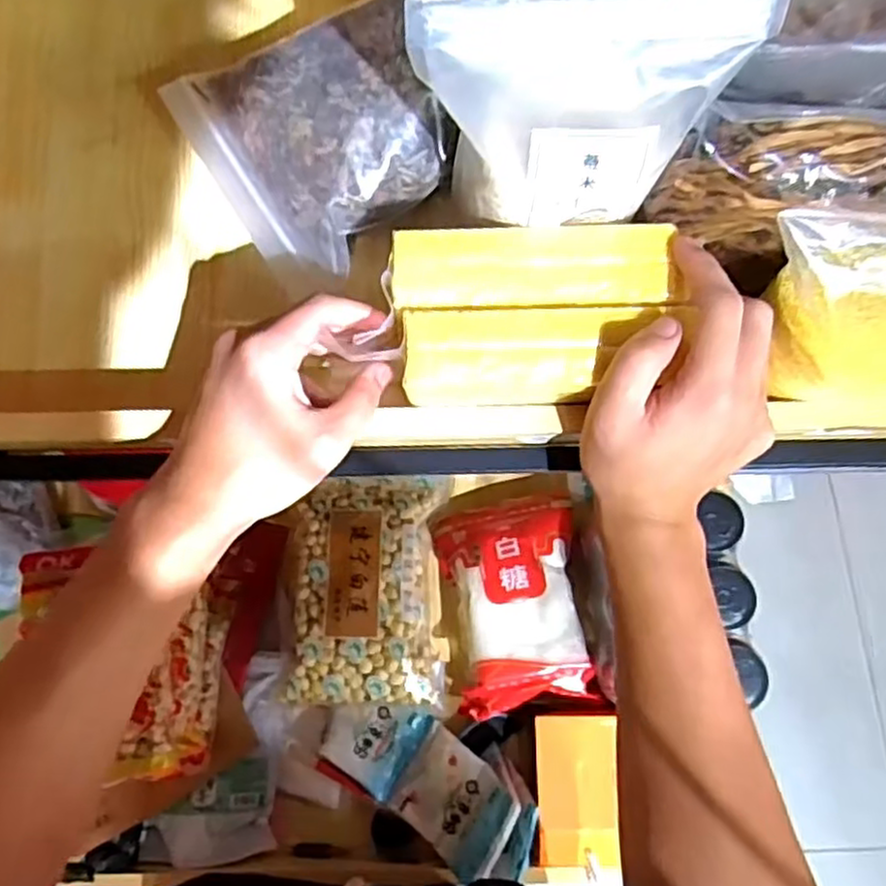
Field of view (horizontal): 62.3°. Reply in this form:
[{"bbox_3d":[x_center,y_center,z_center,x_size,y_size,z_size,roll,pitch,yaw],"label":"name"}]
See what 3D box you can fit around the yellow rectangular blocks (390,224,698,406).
[{"bbox_3d":[0.046,-0.063,0.375,0.136,0.032,0.087,-3,81,-1],"label":"yellow rectangular blocks"}]

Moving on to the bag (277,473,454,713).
[{"bbox_3d":[-0.067,0.124,0.654,0.138,0.038,0.204,0,70,0],"label":"bag"}]

